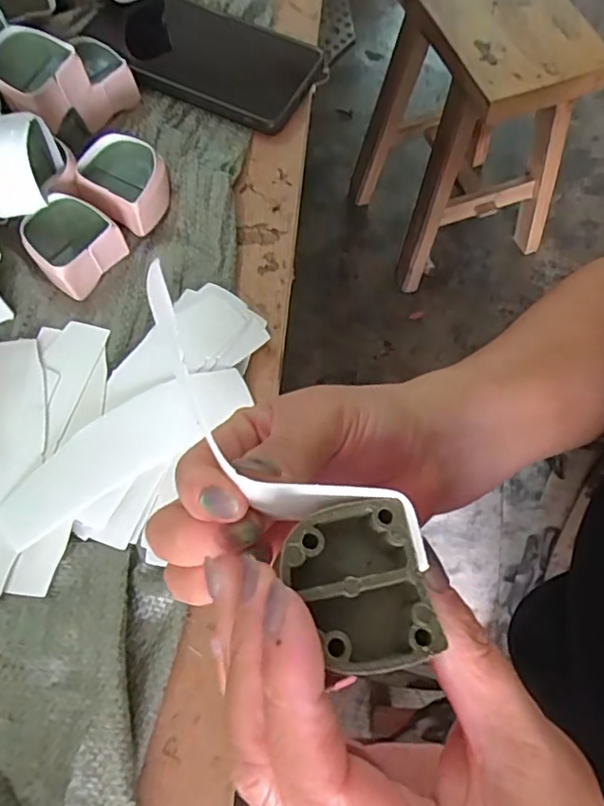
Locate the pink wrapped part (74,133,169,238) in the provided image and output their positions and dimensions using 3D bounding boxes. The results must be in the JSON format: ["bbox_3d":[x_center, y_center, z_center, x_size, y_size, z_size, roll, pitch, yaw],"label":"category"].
[{"bbox_3d":[-0.104,-0.134,0.346,0.047,0.028,0.042,24,69,10],"label":"pink wrapped part"}]

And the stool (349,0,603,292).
[{"bbox_3d":[0.279,-0.466,0.982,0.268,0.421,0.306,-20,69,-6],"label":"stool"}]

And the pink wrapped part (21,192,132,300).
[{"bbox_3d":[-0.133,-0.092,0.331,0.041,0.029,0.046,32,70,13],"label":"pink wrapped part"}]

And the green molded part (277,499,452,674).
[{"bbox_3d":[0.016,0.051,0.161,0.036,0.018,0.043,-12,67,-5],"label":"green molded part"}]

